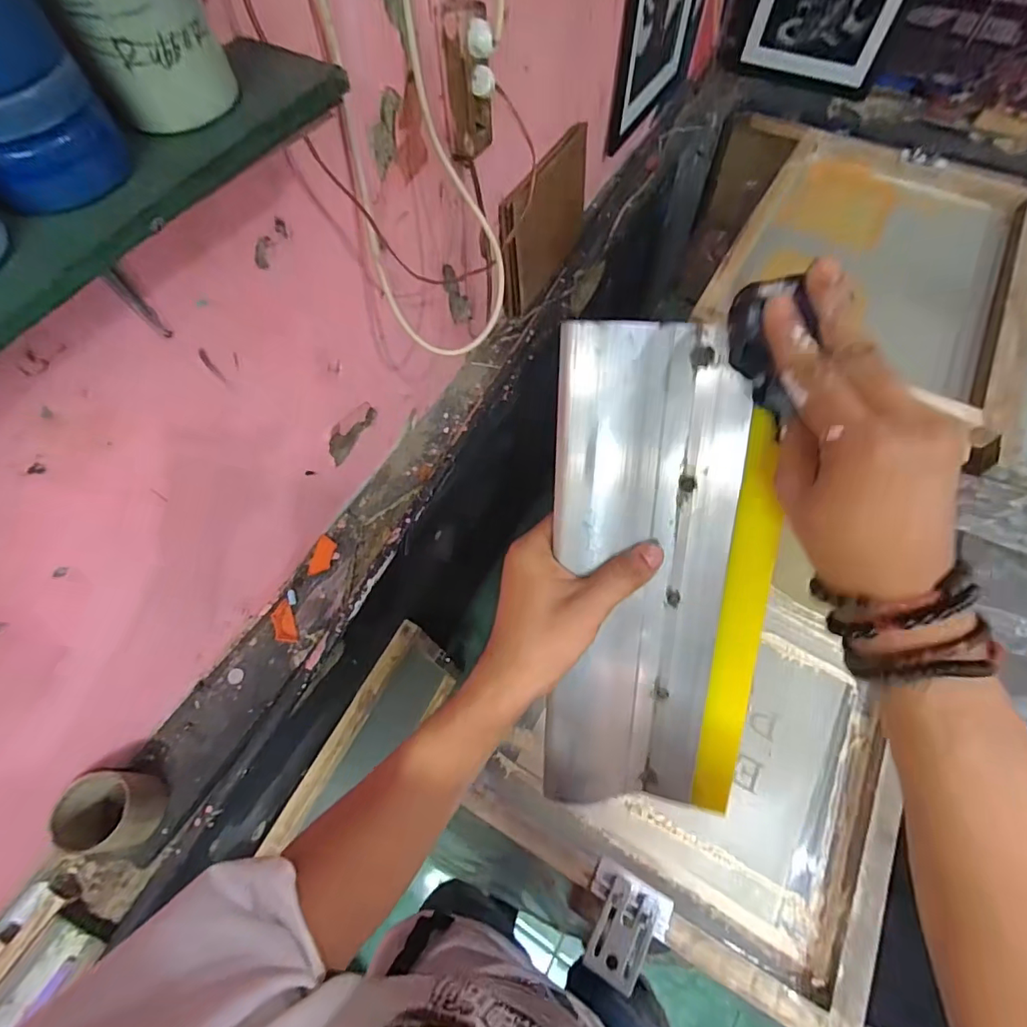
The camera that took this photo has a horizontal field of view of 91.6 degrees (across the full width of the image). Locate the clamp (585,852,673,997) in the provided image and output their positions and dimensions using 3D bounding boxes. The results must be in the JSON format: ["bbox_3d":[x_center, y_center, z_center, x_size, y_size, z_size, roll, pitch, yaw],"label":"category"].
[{"bbox_3d":[0.109,0.412,0.496,0.079,0.021,0.087,27,66,13],"label":"clamp"}]

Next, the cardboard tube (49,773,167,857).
[{"bbox_3d":[-0.533,0.396,0.668,0.088,0.086,0.089,0,63,0],"label":"cardboard tube"}]

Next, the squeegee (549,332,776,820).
[{"bbox_3d":[0.092,0.058,0.329,0.137,0.340,0.026,-5,18,-2],"label":"squeegee"}]

